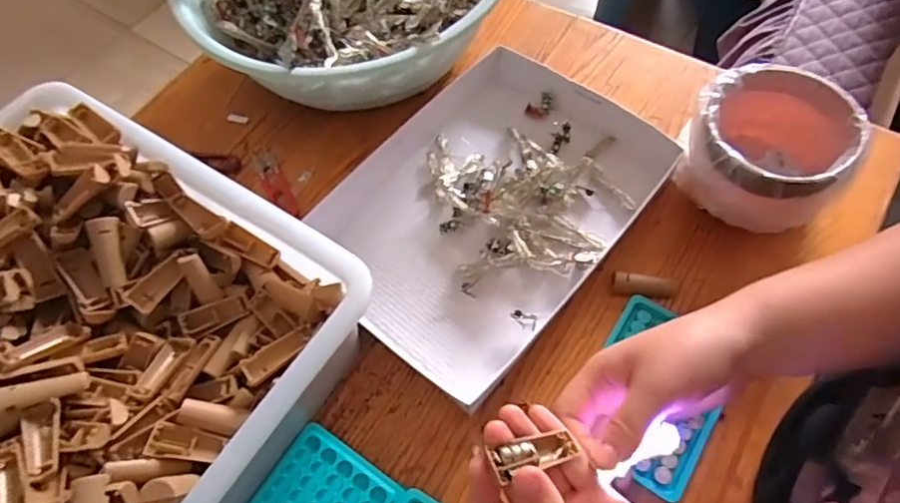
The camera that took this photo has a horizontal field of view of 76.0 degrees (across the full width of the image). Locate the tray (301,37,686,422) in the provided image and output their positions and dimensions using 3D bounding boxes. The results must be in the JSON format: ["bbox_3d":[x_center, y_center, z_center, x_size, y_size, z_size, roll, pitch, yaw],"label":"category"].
[{"bbox_3d":[0.030,-0.044,0.513,0.222,0.034,0.302,38,70,21],"label":"tray"}]

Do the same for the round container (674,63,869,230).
[{"bbox_3d":[0.262,-0.083,0.488,0.123,0.085,0.134,40,71,22],"label":"round container"}]

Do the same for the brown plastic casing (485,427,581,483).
[{"bbox_3d":[0.044,0.108,0.306,0.049,0.011,0.016,-6,57,-32],"label":"brown plastic casing"}]

